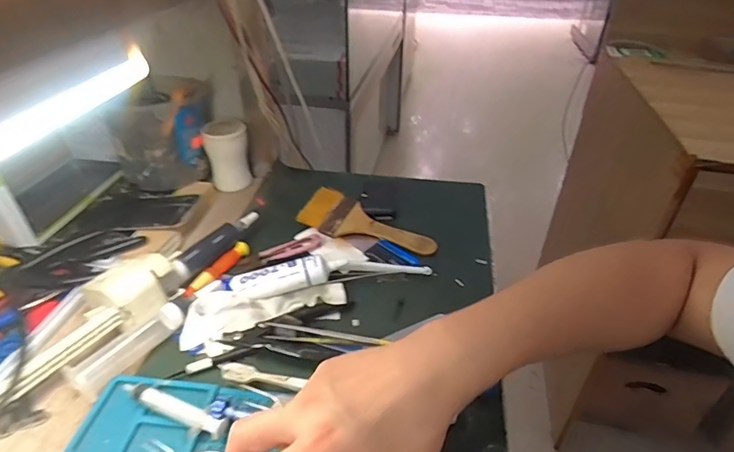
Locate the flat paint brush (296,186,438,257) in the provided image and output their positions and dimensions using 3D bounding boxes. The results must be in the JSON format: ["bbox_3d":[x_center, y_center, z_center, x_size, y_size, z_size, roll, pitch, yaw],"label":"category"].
[{"bbox_3d":[-0.002,0.001,0.528,0.163,0.023,0.058,22,41,26],"label":"flat paint brush"}]

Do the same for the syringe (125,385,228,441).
[{"bbox_3d":[-0.146,0.138,0.343,0.090,0.013,0.017,15,39,17],"label":"syringe"}]

